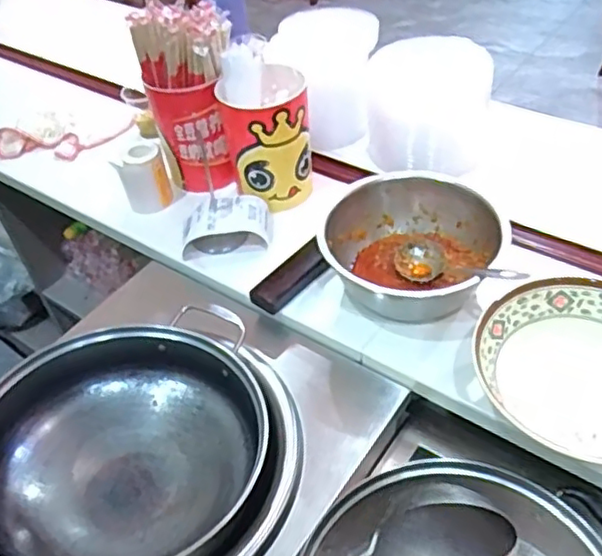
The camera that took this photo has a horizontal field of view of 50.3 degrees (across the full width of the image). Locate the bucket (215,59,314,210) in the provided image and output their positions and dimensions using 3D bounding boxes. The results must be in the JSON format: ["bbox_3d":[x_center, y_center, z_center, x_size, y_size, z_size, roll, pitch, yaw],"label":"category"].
[{"bbox_3d":[-0.044,-0.188,0.879,0.115,0.156,0.107,-6,45,0],"label":"bucket"}]

